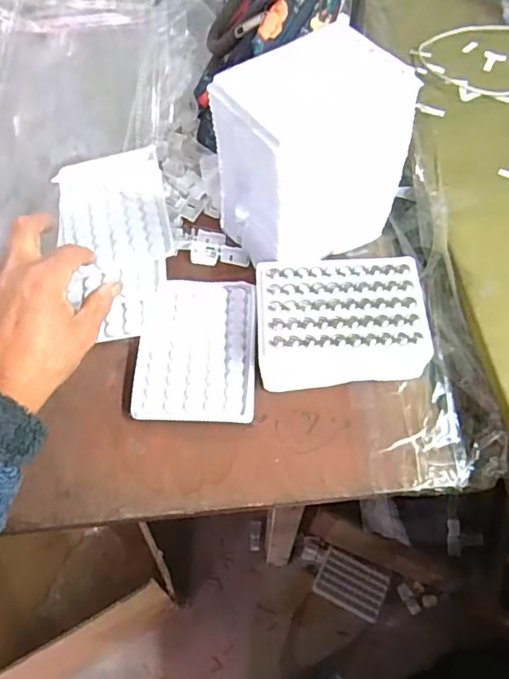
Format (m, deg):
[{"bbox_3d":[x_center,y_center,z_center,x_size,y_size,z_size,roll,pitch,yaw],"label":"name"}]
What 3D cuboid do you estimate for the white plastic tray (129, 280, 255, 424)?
[{"bbox_3d":[-0.048,0.007,0.452,0.094,0.018,0.125,1,59,2],"label":"white plastic tray"}]

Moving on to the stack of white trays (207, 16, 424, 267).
[{"bbox_3d":[0.047,-0.150,0.451,0.130,0.158,0.089,-30,63,-16],"label":"stack of white trays"}]

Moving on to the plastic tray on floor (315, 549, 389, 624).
[{"bbox_3d":[0.180,0.454,1.009,0.121,0.018,0.084,23,62,14],"label":"plastic tray on floor"}]

